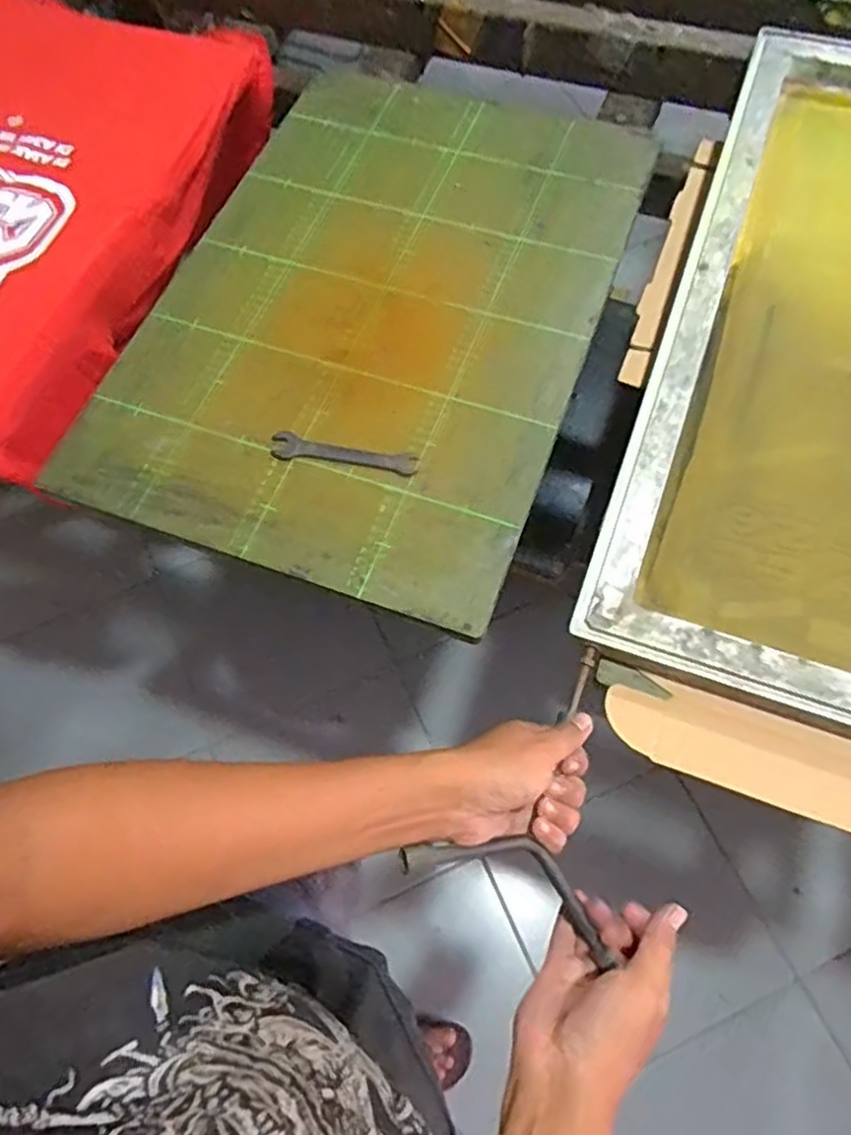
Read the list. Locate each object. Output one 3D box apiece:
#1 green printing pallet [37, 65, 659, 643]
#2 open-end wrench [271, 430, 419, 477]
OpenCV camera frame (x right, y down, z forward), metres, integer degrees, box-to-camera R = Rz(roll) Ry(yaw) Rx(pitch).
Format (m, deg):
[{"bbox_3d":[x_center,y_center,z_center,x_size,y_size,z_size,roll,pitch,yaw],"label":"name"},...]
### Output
[{"bbox_3d":[-0.040,-0.249,0.675,0.385,0.027,0.567,18,67,11],"label":"green printing pallet"},{"bbox_3d":[-0.068,-0.094,0.606,0.122,0.011,0.022,10,67,8],"label":"open-end wrench"}]

